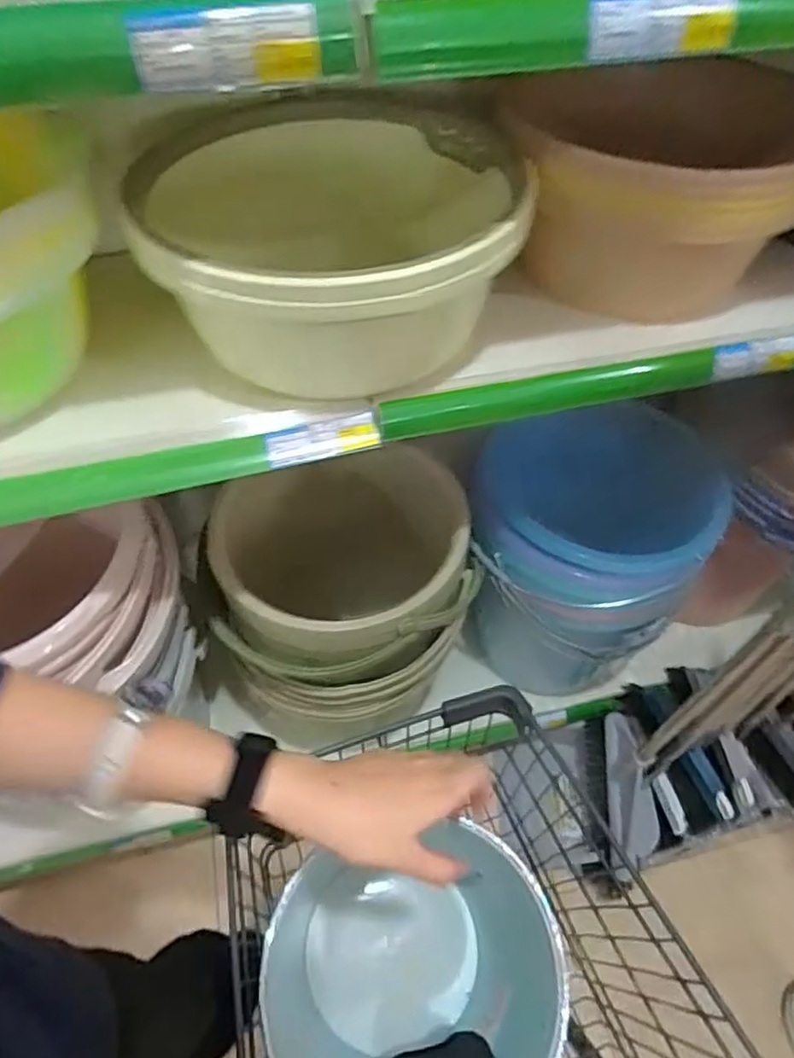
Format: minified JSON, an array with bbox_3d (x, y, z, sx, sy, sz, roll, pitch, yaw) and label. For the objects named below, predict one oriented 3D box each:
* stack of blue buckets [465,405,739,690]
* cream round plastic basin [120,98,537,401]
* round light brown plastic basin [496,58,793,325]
[{"bbox_3d":[0.322,0.062,1.185,0.367,0.484,0.411,12,54,8],"label":"stack of blue buckets"},{"bbox_3d":[-0.058,-0.286,0.660,0.359,0.141,0.415,-7,53,-6],"label":"cream round plastic basin"},{"bbox_3d":[0.254,-0.364,0.715,0.264,0.184,0.246,-1,53,-2],"label":"round light brown plastic basin"}]

